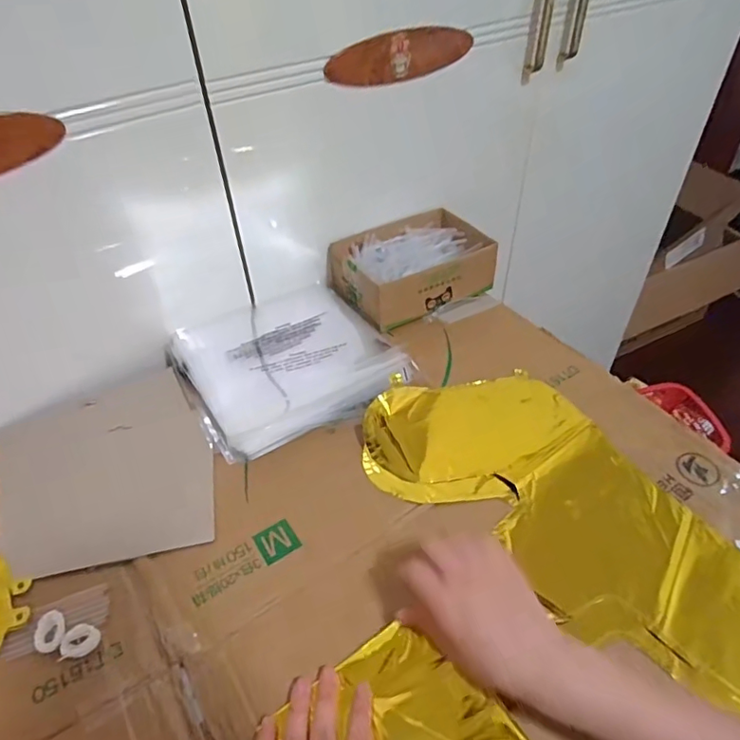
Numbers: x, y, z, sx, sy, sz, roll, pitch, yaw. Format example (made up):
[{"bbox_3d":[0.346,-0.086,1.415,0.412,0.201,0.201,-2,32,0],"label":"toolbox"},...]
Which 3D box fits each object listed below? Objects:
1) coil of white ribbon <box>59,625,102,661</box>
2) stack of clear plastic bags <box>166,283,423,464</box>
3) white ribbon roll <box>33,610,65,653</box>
[{"bbox_3d":[-0.219,0.207,0.407,0.026,0.008,0.022,-3,44,0],"label":"coil of white ribbon"},{"bbox_3d":[-0.103,-0.024,0.625,0.226,0.025,0.255,-25,48,-21],"label":"stack of clear plastic bags"},{"bbox_3d":[-0.246,0.202,0.413,0.021,0.011,0.028,-18,46,-15],"label":"white ribbon roll"}]

